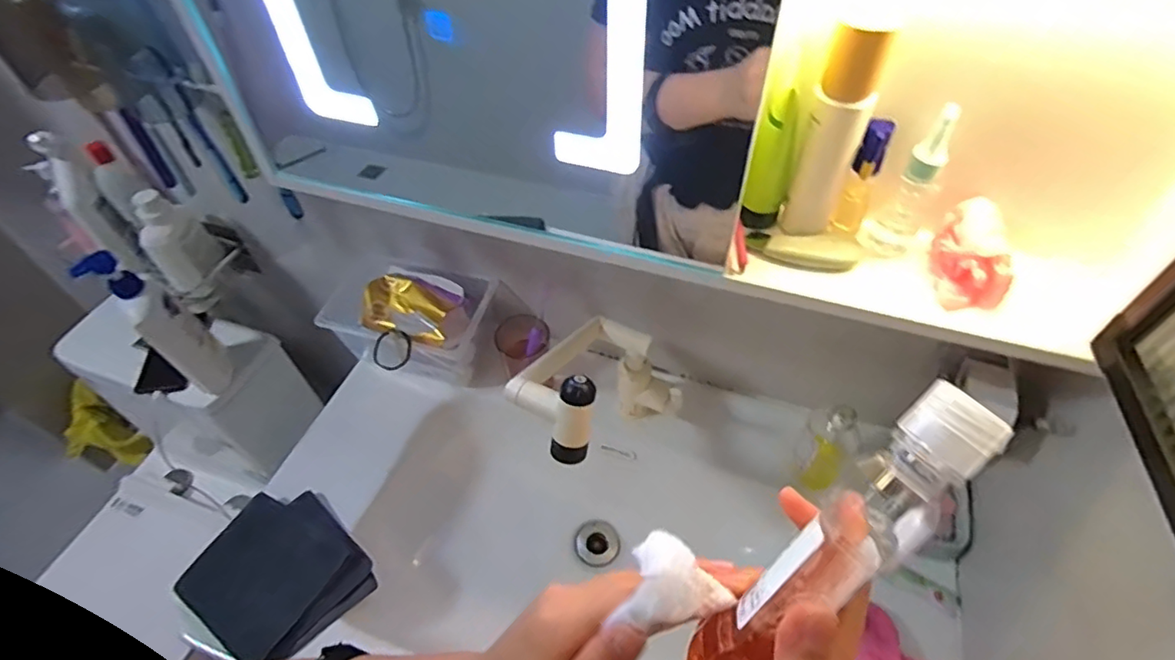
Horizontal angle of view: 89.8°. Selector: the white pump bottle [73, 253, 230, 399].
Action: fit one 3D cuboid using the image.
[{"bbox_3d":[-0.615,-0.005,0.859,0.058,0.259,0.066,19,54,16],"label":"white pump bottle"}]

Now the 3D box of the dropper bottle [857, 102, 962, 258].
[{"bbox_3d":[0.252,-0.115,0.458,0.039,0.125,0.033,27,57,22],"label":"dropper bottle"}]

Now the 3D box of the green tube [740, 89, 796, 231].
[{"bbox_3d":[0.145,-0.129,0.464,0.028,0.128,0.033,18,54,16],"label":"green tube"}]

